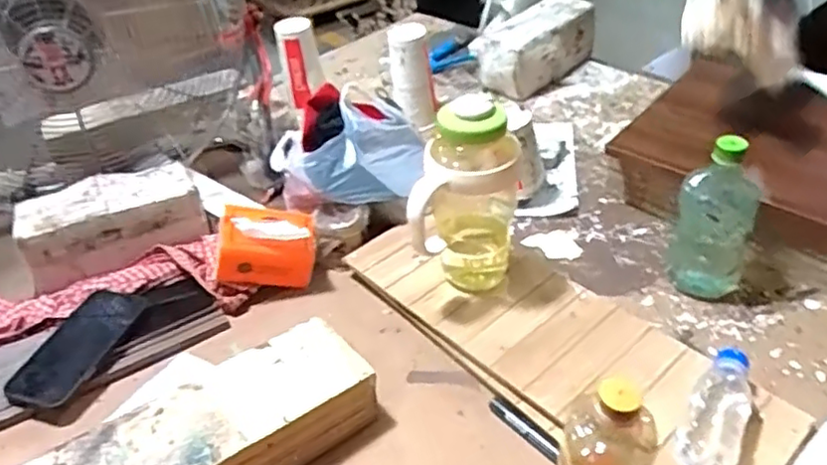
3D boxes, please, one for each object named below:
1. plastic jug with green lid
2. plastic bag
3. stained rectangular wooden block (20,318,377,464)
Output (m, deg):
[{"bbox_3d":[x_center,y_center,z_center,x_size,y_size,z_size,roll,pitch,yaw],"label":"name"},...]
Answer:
[{"bbox_3d":[0.058,-0.027,0.726,0.111,0.238,0.112,1,37,8],"label":"plastic jug with green lid"},{"bbox_3d":[-0.092,-0.108,0.934,0.214,0.123,0.188,-6,42,-6],"label":"plastic bag"},{"bbox_3d":[-0.201,0.202,0.613,0.334,0.083,0.114,-27,42,-28],"label":"stained rectangular wooden block"}]

